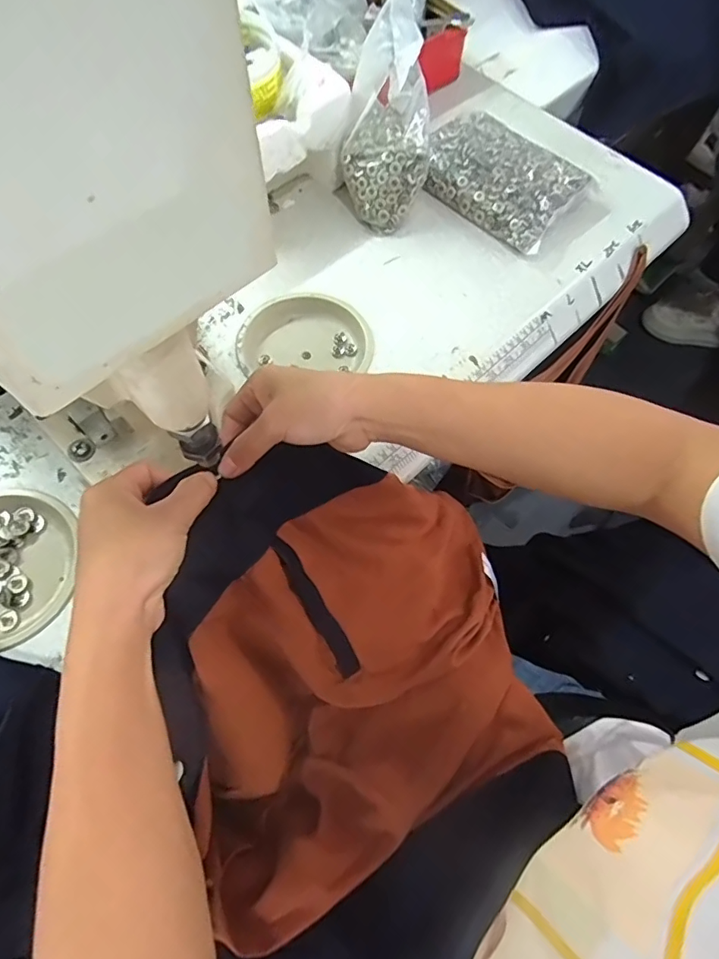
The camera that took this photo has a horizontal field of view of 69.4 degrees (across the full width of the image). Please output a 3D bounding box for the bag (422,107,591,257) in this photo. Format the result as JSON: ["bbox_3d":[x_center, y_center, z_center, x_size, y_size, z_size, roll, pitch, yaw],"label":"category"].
[{"bbox_3d":[0.145,-0.318,0.548,0.108,0.035,0.170,-41,73,-18],"label":"bag"}]

